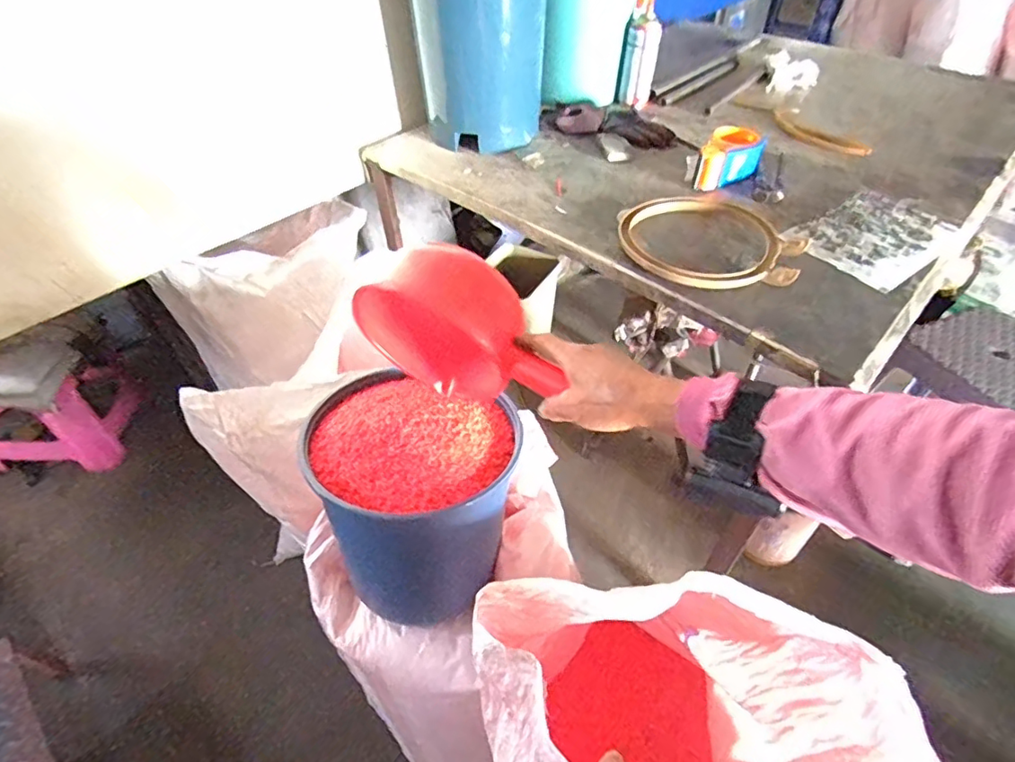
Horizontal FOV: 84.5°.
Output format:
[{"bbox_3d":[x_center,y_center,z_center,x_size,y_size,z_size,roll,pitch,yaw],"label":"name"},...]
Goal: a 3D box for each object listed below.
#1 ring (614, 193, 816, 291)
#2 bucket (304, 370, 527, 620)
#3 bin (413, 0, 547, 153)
[{"bbox_3d":[0.303,-0.209,0.829,0.242,0.023,0.248,0,45,0],"label":"ring"},{"bbox_3d":[-0.113,0.150,0.721,0.227,0.276,0.206,8,46,9],"label":"bucket"},{"bbox_3d":[-0.030,-0.634,1.068,0.176,0.297,0.244,27,51,25],"label":"bin"}]

